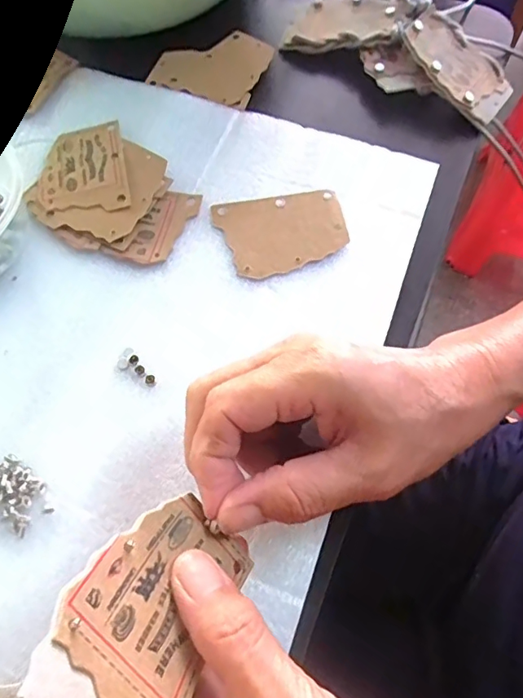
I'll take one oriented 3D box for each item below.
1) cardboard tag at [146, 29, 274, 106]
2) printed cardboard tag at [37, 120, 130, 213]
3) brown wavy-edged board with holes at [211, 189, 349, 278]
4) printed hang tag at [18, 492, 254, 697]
[{"bbox_3d":[-0.036,-0.216,0.384,0.078,0.009,0.078,25,68,12],"label":"cardboard tag"},{"bbox_3d":[-0.116,-0.117,0.329,0.055,0.004,0.076,-13,63,-1],"label":"printed cardboard tag"},{"bbox_3d":[0.013,-0.074,0.309,0.074,0.005,0.057,-14,66,-6],"label":"brown wavy-edged board with holes"},{"bbox_3d":[-0.036,0.086,0.168,0.054,0.004,0.081,50,34,-10],"label":"printed hang tag"}]

